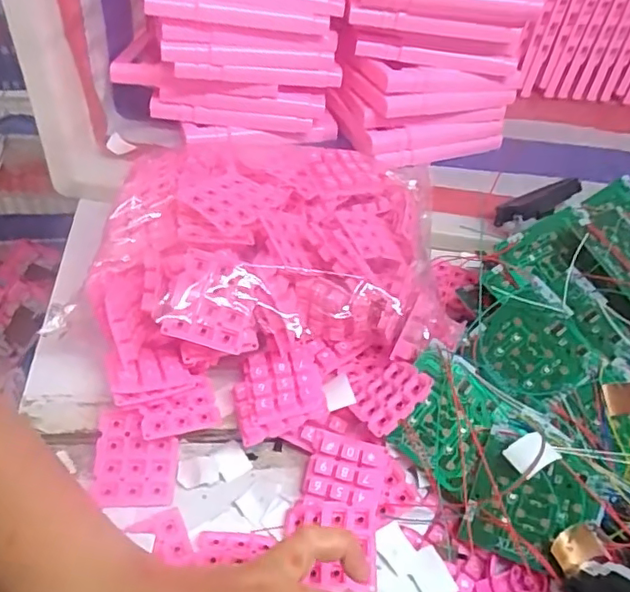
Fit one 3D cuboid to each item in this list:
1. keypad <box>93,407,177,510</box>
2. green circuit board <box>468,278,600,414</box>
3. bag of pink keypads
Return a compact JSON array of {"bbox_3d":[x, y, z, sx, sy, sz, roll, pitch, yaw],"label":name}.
[{"bbox_3d":[-0.116,0.105,0.362,0.051,0.004,0.059,3,75,-6],"label":"keypad"},{"bbox_3d":[0.148,0.036,0.385,0.071,0.007,0.072,-45,67,11],"label":"green circuit board"},{"bbox_3d":[-0.030,-0.020,0.414,0.244,0.084,0.239,7,49,-2],"label":"bag of pink keypads"}]

